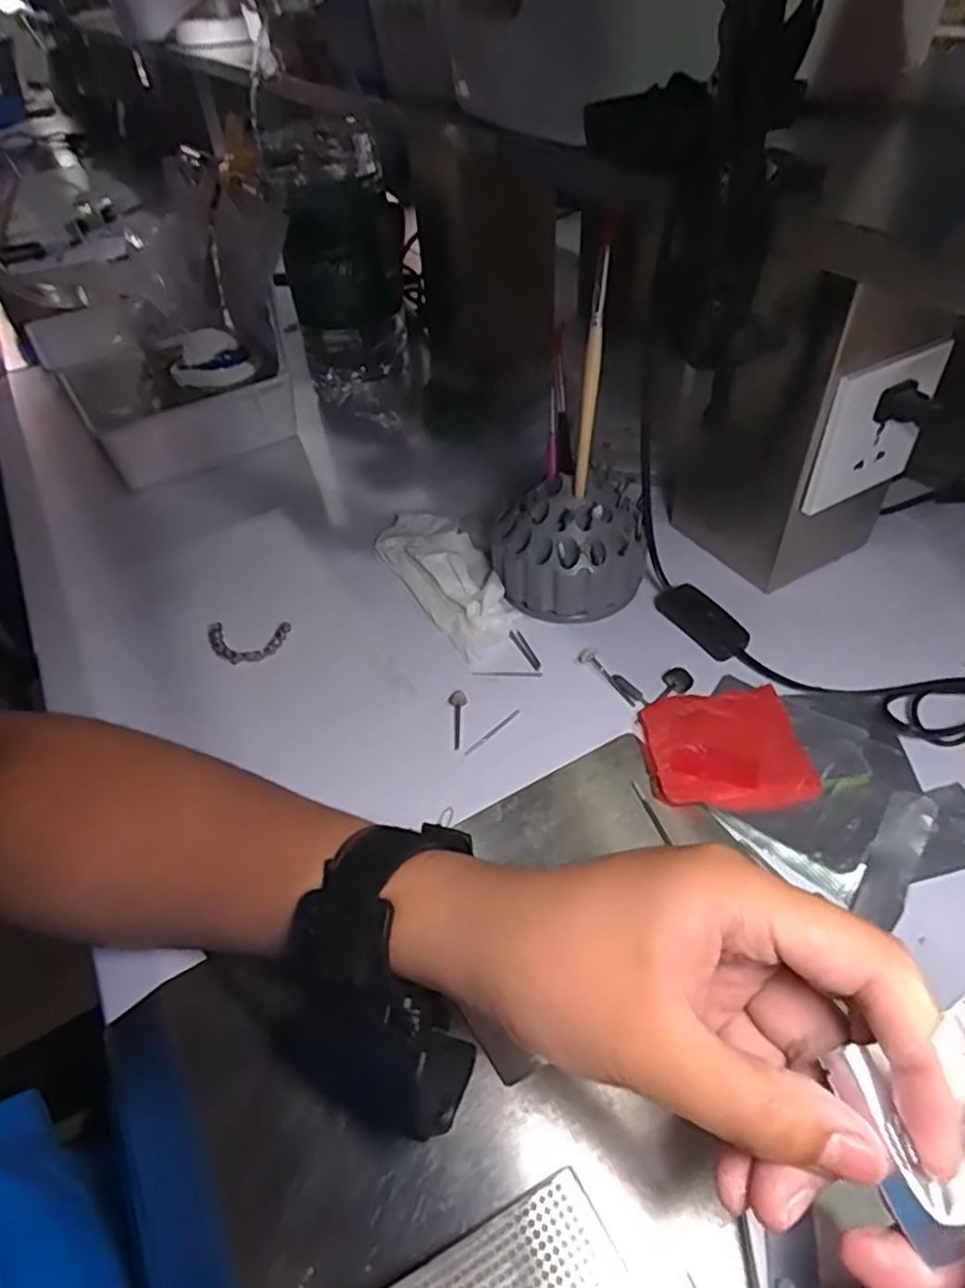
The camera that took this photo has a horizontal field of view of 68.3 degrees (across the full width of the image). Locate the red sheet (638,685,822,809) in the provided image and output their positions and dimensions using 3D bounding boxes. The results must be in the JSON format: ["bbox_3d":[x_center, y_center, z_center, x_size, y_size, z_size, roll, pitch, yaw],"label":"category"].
[{"bbox_3d":[0.132,0.057,0.393,0.082,0.006,0.075,-4,45,1],"label":"red sheet"}]

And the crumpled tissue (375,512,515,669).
[{"bbox_3d":[-0.025,-0.051,0.509,0.060,0.017,0.158,-25,49,-19],"label":"crumpled tissue"}]

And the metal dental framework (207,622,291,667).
[{"bbox_3d":[-0.159,-0.002,0.476,0.055,0.010,0.032,0,46,5],"label":"metal dental framework"}]

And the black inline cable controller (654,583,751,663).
[{"bbox_3d":[0.141,-0.017,0.462,0.028,0.020,0.065,-26,49,-20],"label":"black inline cable controller"}]

